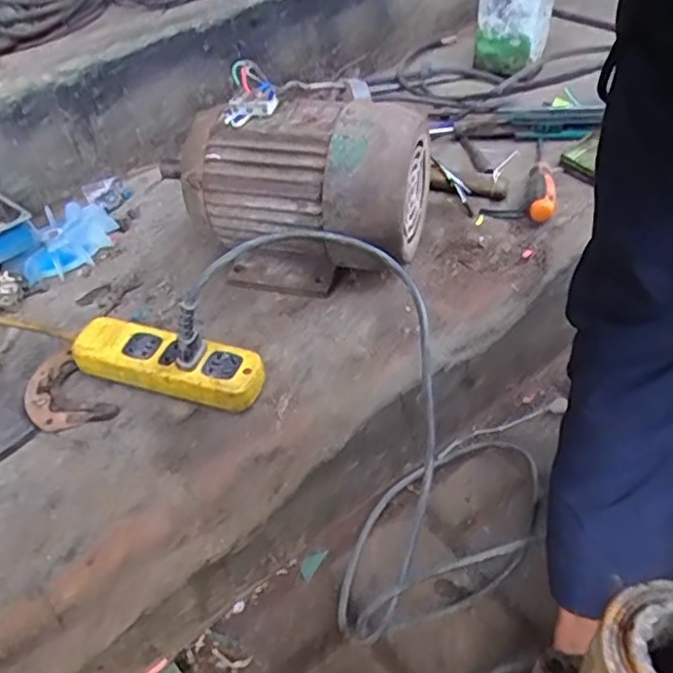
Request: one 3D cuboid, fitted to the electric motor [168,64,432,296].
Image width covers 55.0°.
[{"bbox_3d":[-0.029,-0.175,0.716,0.247,0.189,0.194,9,47,17],"label":"electric motor"}]

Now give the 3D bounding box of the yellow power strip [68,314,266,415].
[{"bbox_3d":[-0.162,0.027,0.634,0.190,0.045,0.064,12,48,19],"label":"yellow power strip"}]

